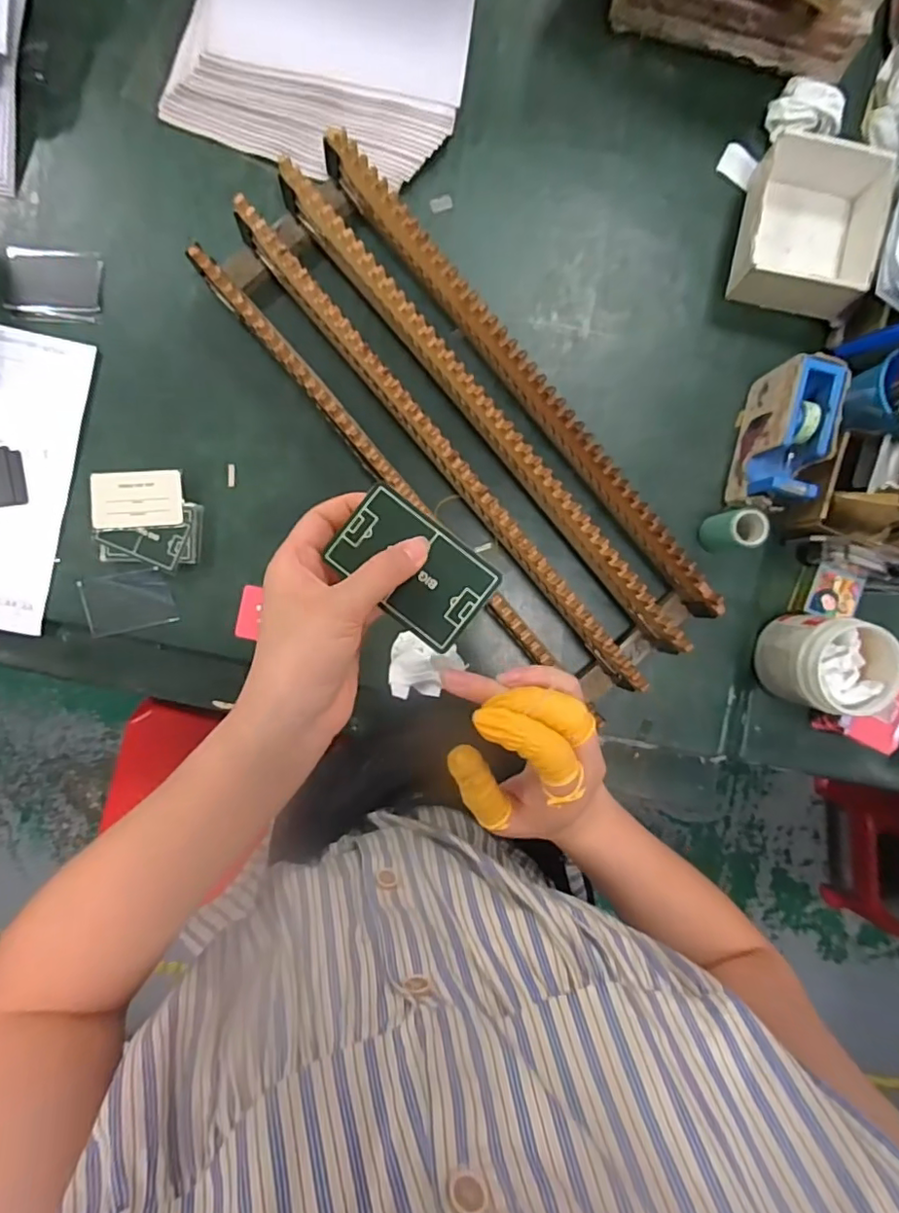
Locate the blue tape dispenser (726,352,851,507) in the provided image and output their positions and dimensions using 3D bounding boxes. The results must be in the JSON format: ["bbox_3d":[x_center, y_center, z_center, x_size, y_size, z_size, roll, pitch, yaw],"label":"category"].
[{"bbox_3d":[0.335,-0.170,0.581,0.062,0.084,0.139,17,91,-4],"label":"blue tape dispenser"}]

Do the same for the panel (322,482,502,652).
[{"bbox_3d":[-0.019,-0.021,0.301,0.082,0.005,0.054,39,88,1],"label":"panel"}]

